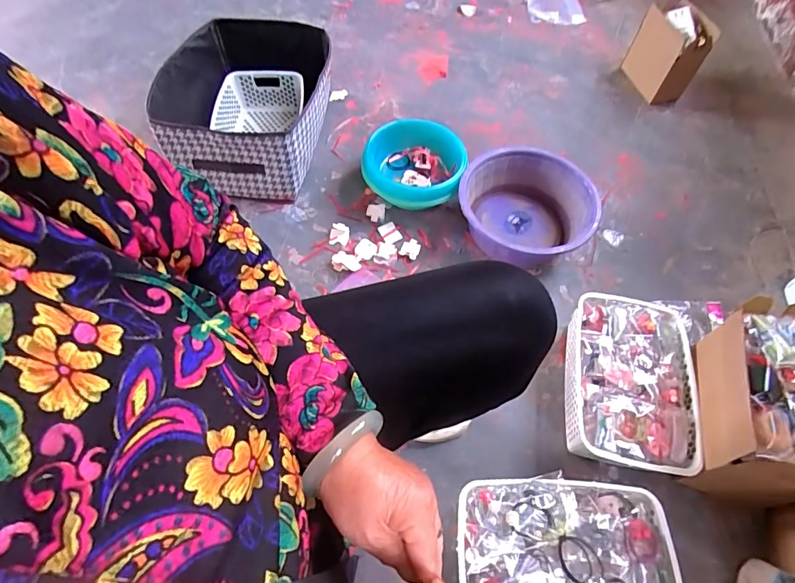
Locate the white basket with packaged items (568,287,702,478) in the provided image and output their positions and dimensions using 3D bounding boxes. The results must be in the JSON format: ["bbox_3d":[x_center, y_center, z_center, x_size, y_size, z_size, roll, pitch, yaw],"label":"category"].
[{"bbox_3d":[0.401,0.160,0.771,0.201,0.096,0.295,11,58,5],"label":"white basket with packaged items"}]

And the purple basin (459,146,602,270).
[{"bbox_3d":[0.273,-0.183,0.947,0.272,0.113,0.255,1,58,-1],"label":"purple basin"}]

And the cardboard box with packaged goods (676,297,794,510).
[{"bbox_3d":[0.558,0.183,0.693,0.144,0.208,0.249,16,59,8],"label":"cardboard box with packaged goods"}]

